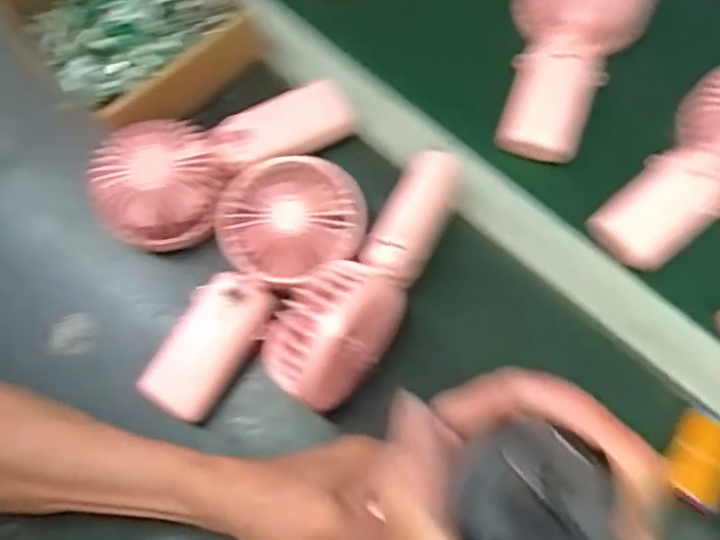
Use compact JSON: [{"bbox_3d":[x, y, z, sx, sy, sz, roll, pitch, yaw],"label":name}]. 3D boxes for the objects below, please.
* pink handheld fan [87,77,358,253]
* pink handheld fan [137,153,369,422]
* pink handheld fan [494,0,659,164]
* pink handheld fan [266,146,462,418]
[{"bbox_3d":[-0.094,-0.076,0.461,0.186,0.040,0.084,-19,69,-5],"label":"pink handheld fan"},{"bbox_3d":[-0.081,0.005,0.436,0.185,0.046,0.093,-42,73,-13],"label":"pink handheld fan"},{"bbox_3d":[0.158,-0.169,0.493,0.096,0.044,0.179,18,86,9],"label":"pink handheld fan"},{"bbox_3d":[0.011,0.003,0.408,0.058,0.080,0.186,33,74,14],"label":"pink handheld fan"}]

